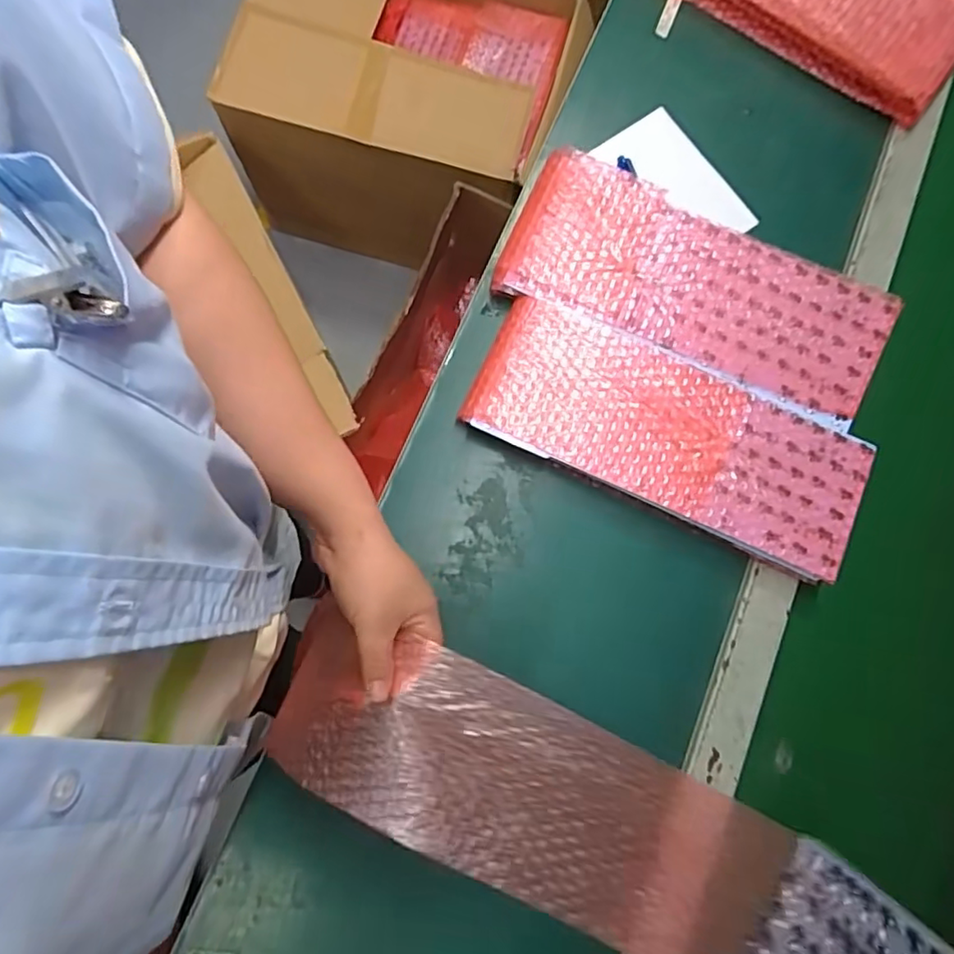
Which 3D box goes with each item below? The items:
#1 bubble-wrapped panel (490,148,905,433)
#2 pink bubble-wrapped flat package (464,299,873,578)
[{"bbox_3d":[0.184,-0.159,0.506,0.319,0.028,0.123,25,79,2],"label":"bubble-wrapped panel"},{"bbox_3d":[0.157,-0.037,0.490,0.318,0.022,0.123,25,79,1],"label":"pink bubble-wrapped flat package"}]

